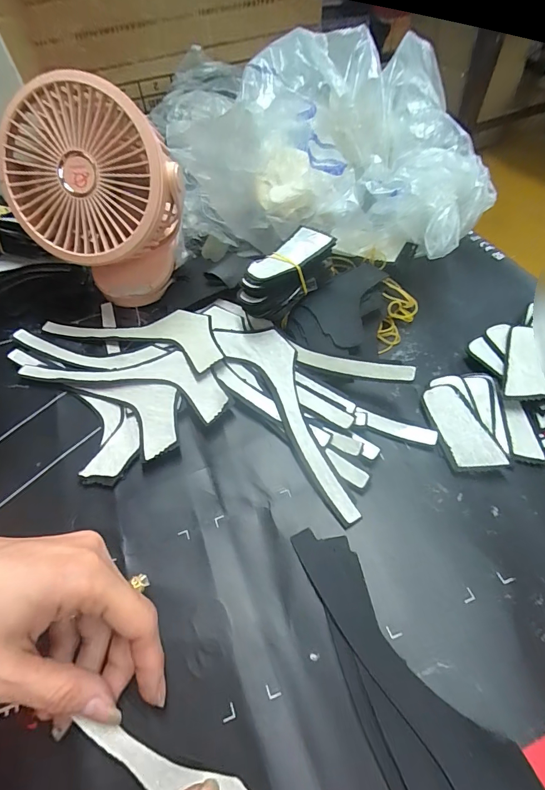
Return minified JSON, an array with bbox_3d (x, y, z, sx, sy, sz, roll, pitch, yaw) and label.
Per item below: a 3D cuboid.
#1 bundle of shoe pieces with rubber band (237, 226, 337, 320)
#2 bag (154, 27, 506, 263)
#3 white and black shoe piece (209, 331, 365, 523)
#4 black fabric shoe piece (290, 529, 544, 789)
[{"bbox_3d":[0.010,-0.096,0.320,0.078,0.046,0.032,-35,59,-19],"label":"bundle of shoe pieces with rubber band"},{"bbox_3d":[0.049,-0.215,0.347,0.268,0.138,0.167,11,57,12],"label":"bag"},{"bbox_3d":[0.016,0.007,0.290,0.045,0.018,0.182,-27,57,-13],"label":"white and black shoe piece"},{"bbox_3d":[0.072,0.162,0.183,0.083,0.007,0.195,-9,55,-1],"label":"black fabric shoe piece"}]

